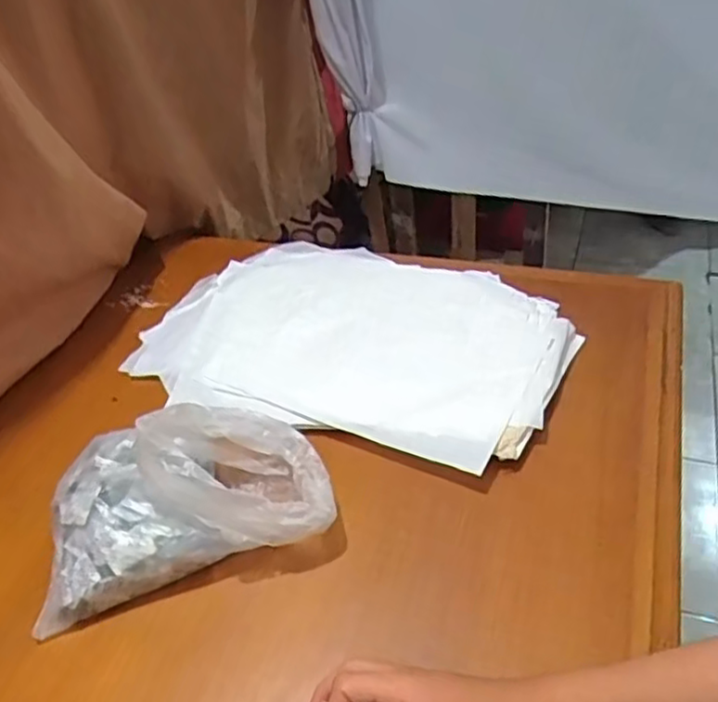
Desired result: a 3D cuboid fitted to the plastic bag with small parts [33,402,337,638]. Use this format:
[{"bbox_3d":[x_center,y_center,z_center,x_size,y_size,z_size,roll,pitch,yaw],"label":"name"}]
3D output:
[{"bbox_3d":[-0.168,0.119,0.645,0.265,0.104,0.171,-14,40,-8],"label":"plastic bag with small parts"}]

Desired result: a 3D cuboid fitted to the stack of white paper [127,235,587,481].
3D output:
[{"bbox_3d":[-0.014,-0.028,0.845,0.505,0.034,0.322,11,43,22],"label":"stack of white paper"}]

